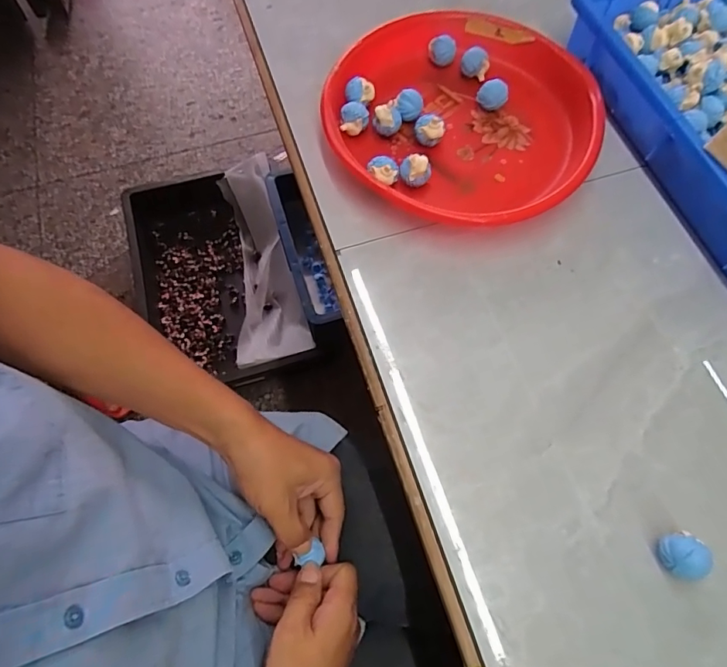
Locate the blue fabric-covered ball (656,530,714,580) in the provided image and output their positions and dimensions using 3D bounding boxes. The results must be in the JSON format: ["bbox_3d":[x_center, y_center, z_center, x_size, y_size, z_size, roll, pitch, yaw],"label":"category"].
[{"bbox_3d":[0.208,0.145,0.309,0.023,0.023,0.027,-12,67,-5],"label":"blue fabric-covered ball"}]

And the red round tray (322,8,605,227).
[{"bbox_3d":[0.095,-0.211,0.458,0.244,0.039,0.251,0,67,0],"label":"red round tray"}]

